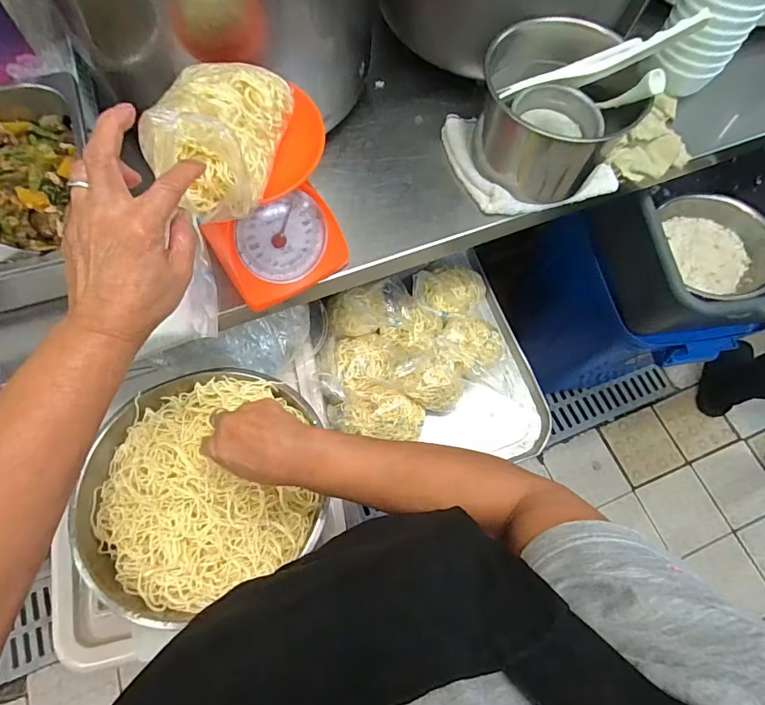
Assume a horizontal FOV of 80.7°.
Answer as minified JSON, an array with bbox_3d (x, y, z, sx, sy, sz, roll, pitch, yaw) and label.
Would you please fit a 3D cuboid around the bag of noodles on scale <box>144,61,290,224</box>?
[{"bbox_3d":[-0.144,-0.193,0.392,0.095,0.061,0.143,9,68,0],"label":"bag of noodles on scale"}]

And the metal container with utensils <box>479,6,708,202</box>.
[{"bbox_3d":[0.230,-0.320,0.575,0.180,0.178,0.202,38,71,11],"label":"metal container with utensils"}]

